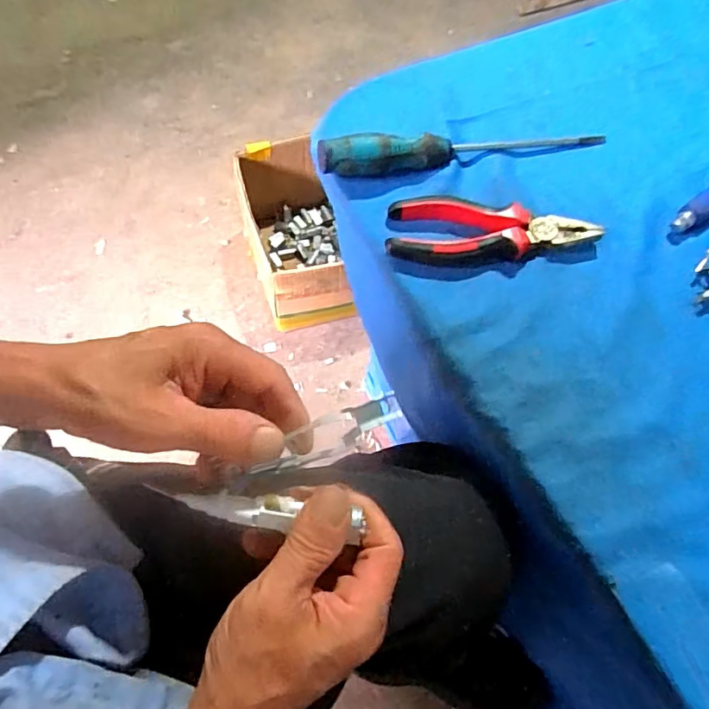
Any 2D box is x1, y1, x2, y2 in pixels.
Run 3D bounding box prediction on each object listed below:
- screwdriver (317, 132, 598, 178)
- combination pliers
[{"bbox_3d":[0.092,-0.167,0.445,0.241,0.037,0.024,-9,65,-8],"label":"screwdriver"},{"bbox_3d":[0.103,-0.093,0.418,0.154,0.024,0.050,1,64,-4],"label":"combination pliers"}]

